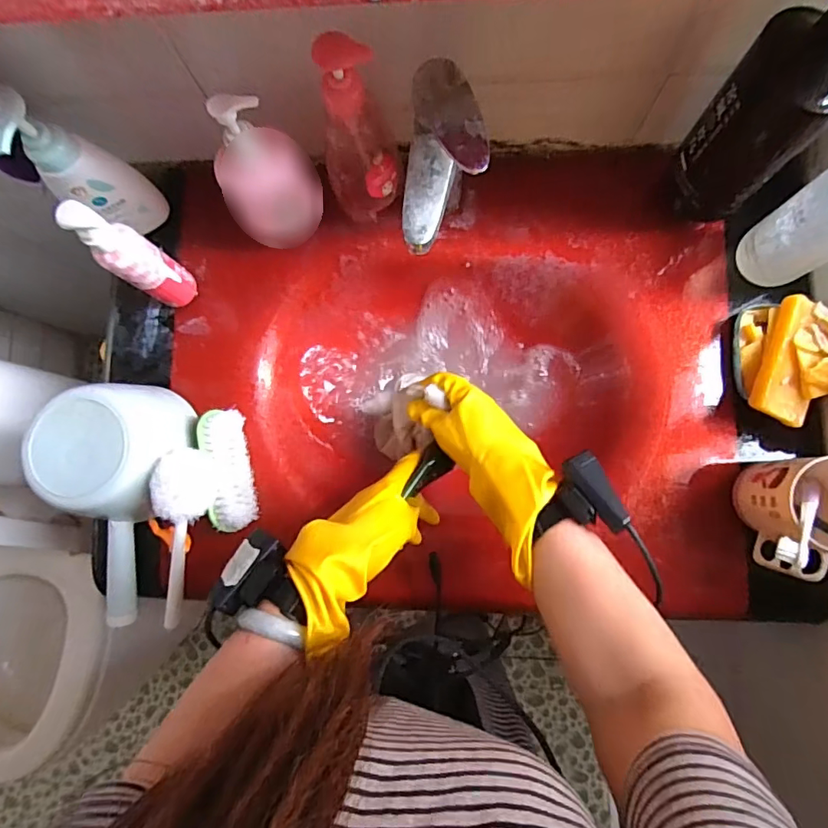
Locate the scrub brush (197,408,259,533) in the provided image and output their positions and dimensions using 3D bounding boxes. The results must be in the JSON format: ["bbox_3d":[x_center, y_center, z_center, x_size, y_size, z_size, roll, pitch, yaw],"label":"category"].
[{"bbox_3d":[-0.203,0.060,0.530,0.053,0.037,0.127,-7,79,-34],"label":"scrub brush"}]

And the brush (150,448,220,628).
[{"bbox_3d":[-0.245,0.140,0.521,0.054,0.065,0.211,18,113,6],"label":"brush"}]

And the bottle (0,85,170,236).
[{"bbox_3d":[-0.332,-0.241,0.497,0.052,0.180,0.080,42,89,7],"label":"bottle"}]

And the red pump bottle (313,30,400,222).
[{"bbox_3d":[-0.058,-0.265,0.482,0.077,0.197,0.063,-19,83,2],"label":"red pump bottle"}]

